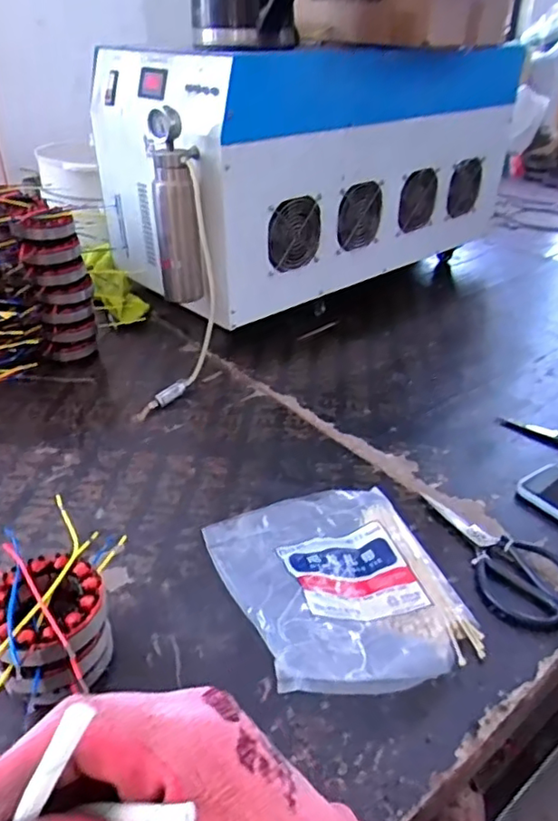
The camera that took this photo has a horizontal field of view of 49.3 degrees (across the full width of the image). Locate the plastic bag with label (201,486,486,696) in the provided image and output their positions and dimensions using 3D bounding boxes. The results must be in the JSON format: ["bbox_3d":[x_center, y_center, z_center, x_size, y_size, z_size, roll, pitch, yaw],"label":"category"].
[{"bbox_3d":[0.055,0.149,0.571,0.199,0.060,0.244,-10,34,-16],"label":"plastic bag with label"}]

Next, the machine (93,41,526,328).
[{"bbox_3d":[0.094,-0.473,1.162,0.839,0.362,0.367,-22,39,-32],"label":"machine"}]

